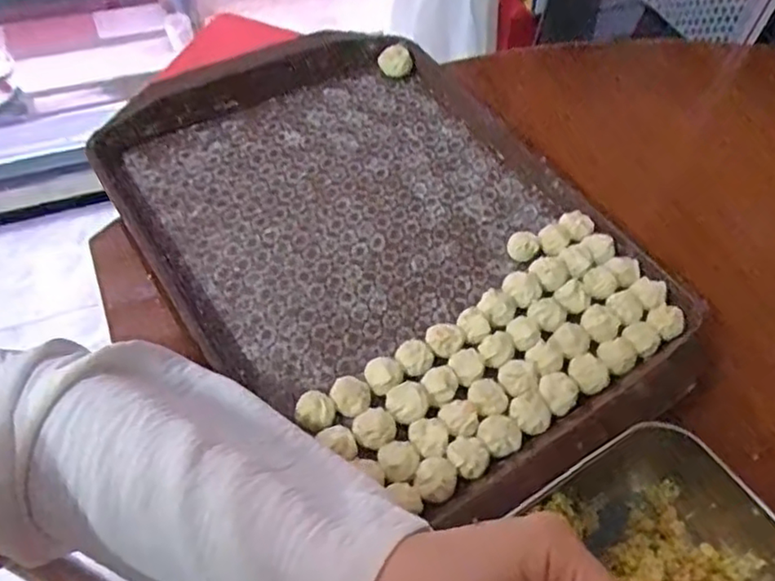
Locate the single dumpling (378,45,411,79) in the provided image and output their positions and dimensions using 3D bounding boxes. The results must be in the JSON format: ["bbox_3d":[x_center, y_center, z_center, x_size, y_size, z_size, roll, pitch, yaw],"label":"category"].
[{"bbox_3d":[0.008,-0.205,0.575,0.028,0.023,0.020,-26,60,-20],"label":"single dumpling"}]

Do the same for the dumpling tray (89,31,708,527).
[{"bbox_3d":[-0.007,-0.049,0.455,0.288,0.043,0.414,-28,61,-21],"label":"dumpling tray"}]

